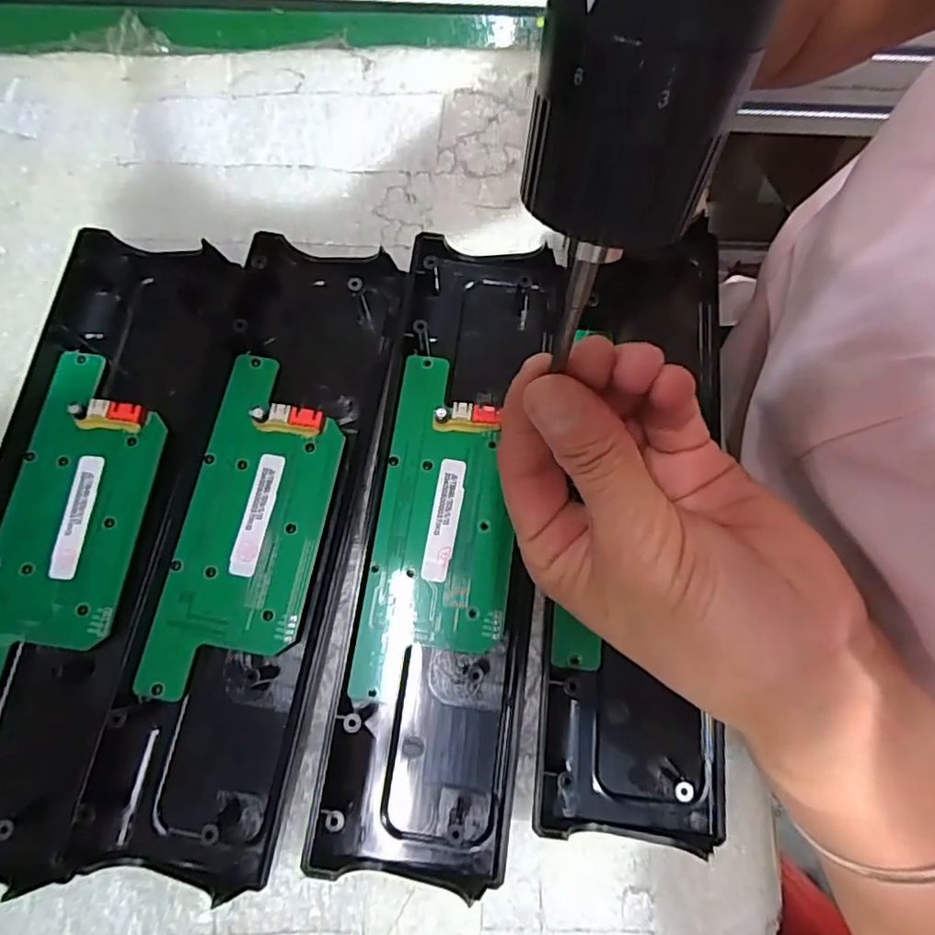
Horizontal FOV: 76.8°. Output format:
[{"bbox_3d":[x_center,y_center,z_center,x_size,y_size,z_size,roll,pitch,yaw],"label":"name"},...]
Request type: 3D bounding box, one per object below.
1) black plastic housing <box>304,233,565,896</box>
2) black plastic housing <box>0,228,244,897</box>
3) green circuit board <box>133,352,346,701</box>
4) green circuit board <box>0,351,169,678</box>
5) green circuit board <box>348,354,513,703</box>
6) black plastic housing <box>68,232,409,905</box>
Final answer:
[{"bbox_3d":[-0.006,0.022,0.237,0.068,0.017,0.245,7,75,2],"label":"black plastic housing"},{"bbox_3d":[-0.160,0.019,0.234,0.084,0.019,0.246,7,75,2],"label":"black plastic housing"},{"bbox_3d":[-0.085,0.022,0.235,0.054,0.012,0.134,9,75,3],"label":"green circuit board"},{"bbox_3d":[-0.157,0.020,0.234,0.054,0.011,0.133,7,75,2],"label":"green circuit board"},{"bbox_3d":[-0.009,0.022,0.236,0.053,0.013,0.134,7,75,2],"label":"green circuit board"},{"bbox_3d":[-0.086,0.022,0.237,0.070,0.015,0.247,10,75,3],"label":"black plastic housing"}]

